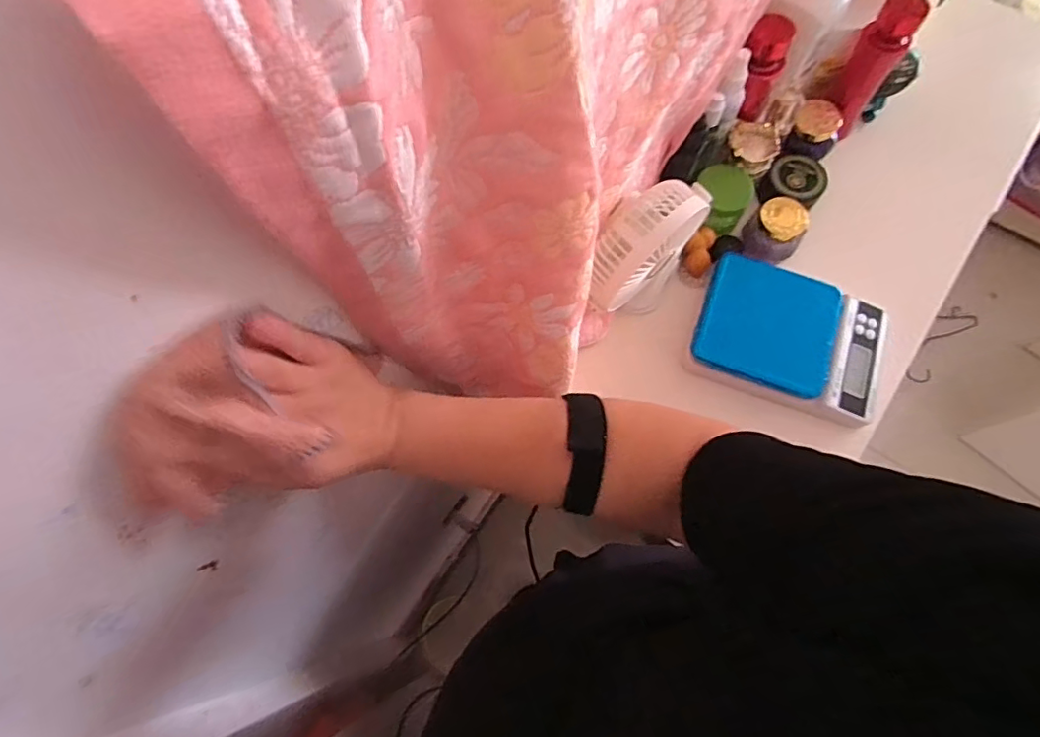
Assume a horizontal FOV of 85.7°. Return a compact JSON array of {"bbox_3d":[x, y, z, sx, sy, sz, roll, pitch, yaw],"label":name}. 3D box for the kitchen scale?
[{"bbox_3d":[0.322,-0.037,0.670,0.219,0.048,0.158,19,71,8],"label":"kitchen scale"}]

